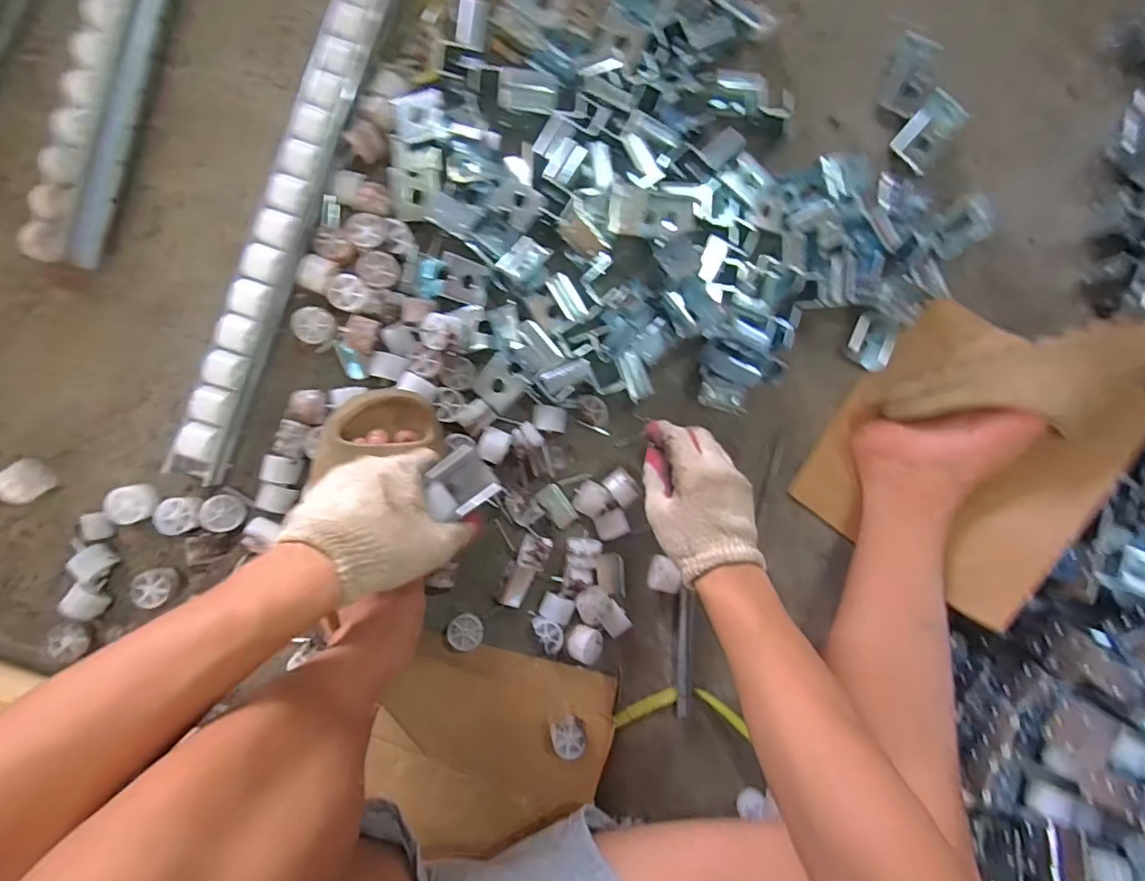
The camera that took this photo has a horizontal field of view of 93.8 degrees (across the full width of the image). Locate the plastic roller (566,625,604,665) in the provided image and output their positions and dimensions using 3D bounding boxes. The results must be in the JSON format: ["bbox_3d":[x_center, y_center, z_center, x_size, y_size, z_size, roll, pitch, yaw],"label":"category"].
[{"bbox_3d":[0.013,0.210,0.561,0.040,0.036,0.031,31,86,-5],"label":"plastic roller"}]

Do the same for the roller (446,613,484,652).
[{"bbox_3d":[-0.110,0.196,0.551,0.035,0.026,0.034,0,89,-7],"label":"roller"}]

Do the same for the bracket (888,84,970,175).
[{"bbox_3d":[0.414,-0.360,0.624,0.046,0.029,0.093,39,85,-5],"label":"bracket"}]

